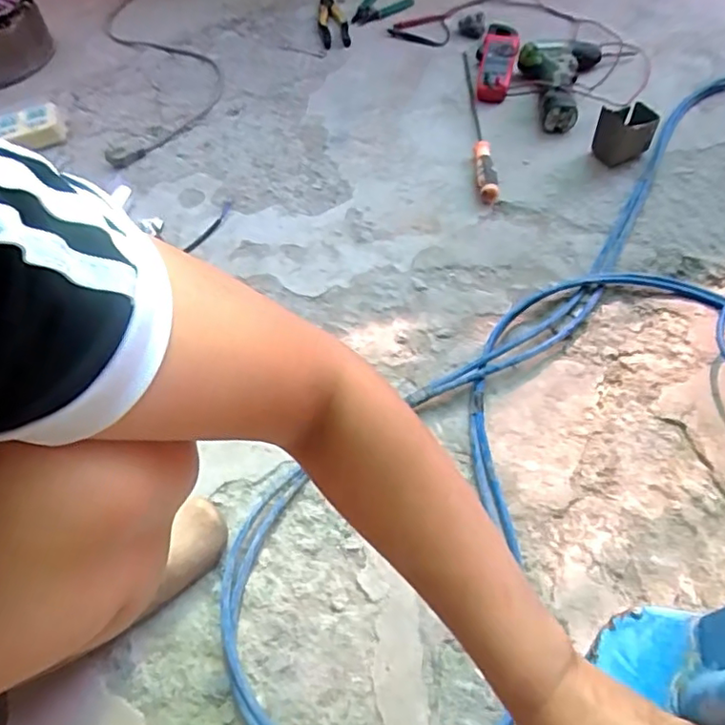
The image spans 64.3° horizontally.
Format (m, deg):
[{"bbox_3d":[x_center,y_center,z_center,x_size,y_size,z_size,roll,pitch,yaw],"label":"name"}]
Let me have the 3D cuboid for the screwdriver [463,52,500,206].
[{"bbox_3d":[0.180,-0.387,0.911,0.024,0.027,0.366,-2,58,3],"label":"screwdriver"}]

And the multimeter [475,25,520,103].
[{"bbox_3d":[0.229,-0.516,0.987,0.070,0.033,0.196,10,59,11],"label":"multimeter"}]

